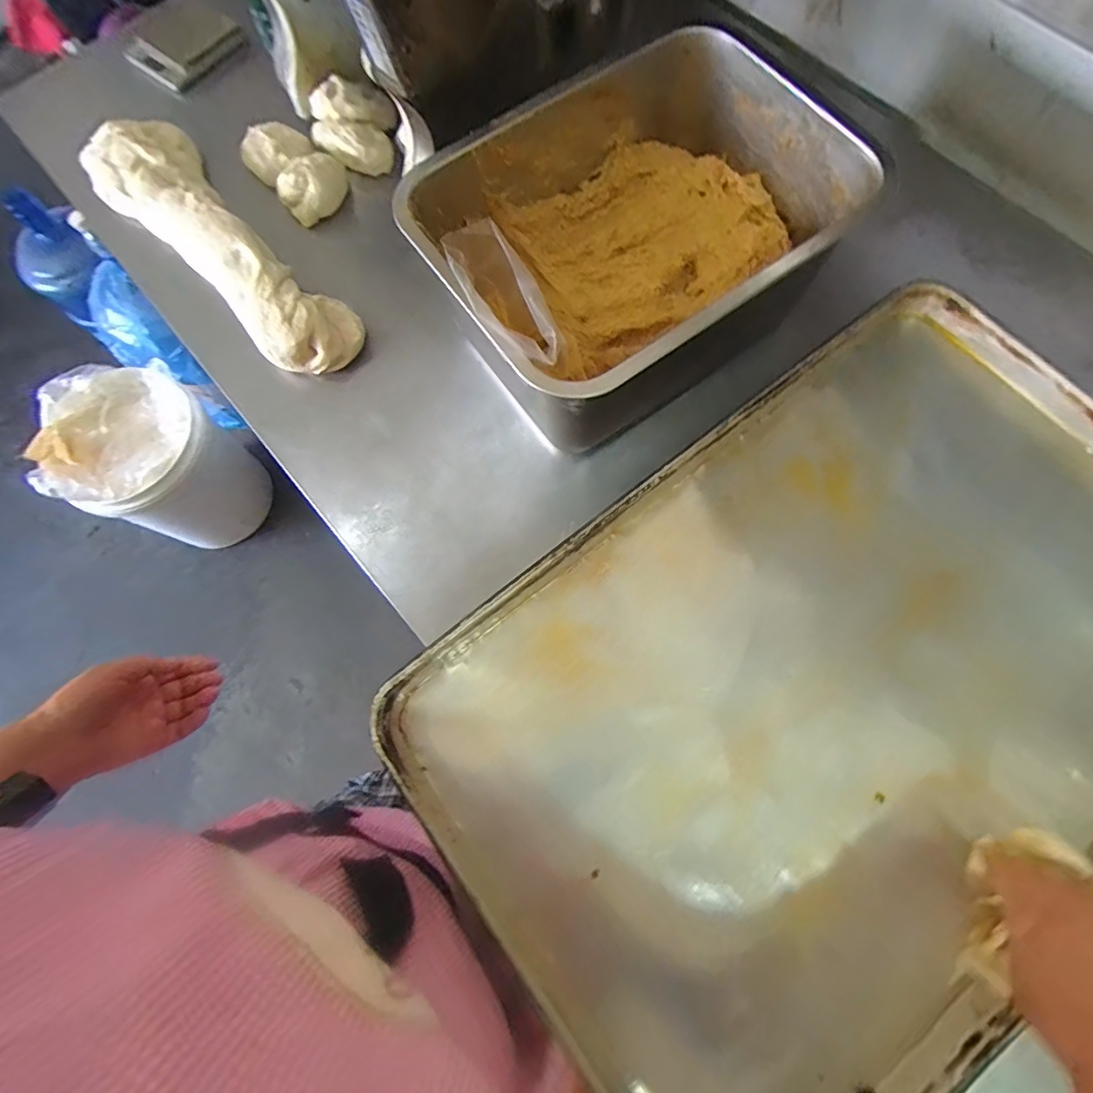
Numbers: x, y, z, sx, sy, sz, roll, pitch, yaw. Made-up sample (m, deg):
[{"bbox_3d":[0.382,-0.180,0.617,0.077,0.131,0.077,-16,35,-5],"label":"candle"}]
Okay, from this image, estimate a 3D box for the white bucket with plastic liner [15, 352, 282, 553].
[{"bbox_3d":[-0.832,-0.170,1.211,0.291,0.421,0.291,-1,74,2],"label":"white bucket with plastic liner"}]

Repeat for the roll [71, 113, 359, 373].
[{"bbox_3d":[-0.365,-0.337,0.610,0.116,0.066,0.422,-43,77,-10],"label":"roll"}]

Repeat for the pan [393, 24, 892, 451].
[{"bbox_3d":[0.079,-0.267,0.489,0.333,0.168,0.255,-33,75,-7],"label":"pan"}]

